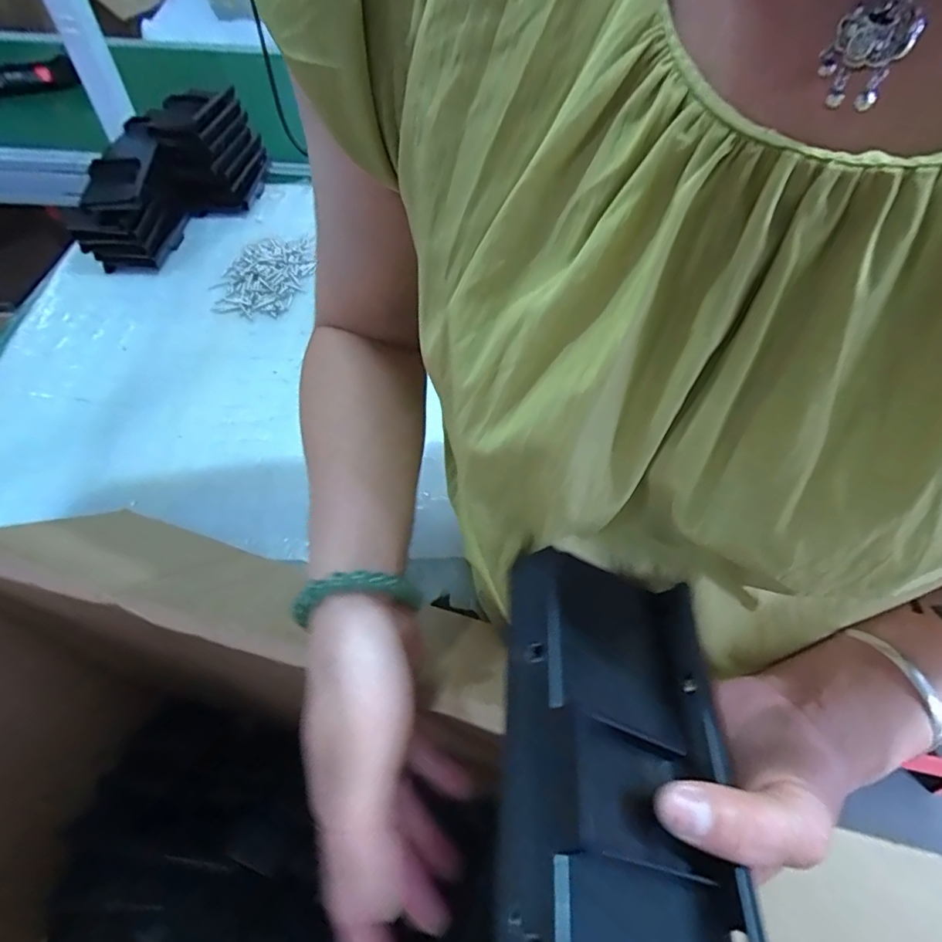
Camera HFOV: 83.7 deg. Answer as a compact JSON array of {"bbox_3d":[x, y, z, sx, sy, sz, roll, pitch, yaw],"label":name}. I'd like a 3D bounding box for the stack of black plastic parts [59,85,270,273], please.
[{"bbox_3d":[-0.439,-0.442,0.783,0.194,0.116,0.344,1,52,-2],"label":"stack of black plastic parts"}]

